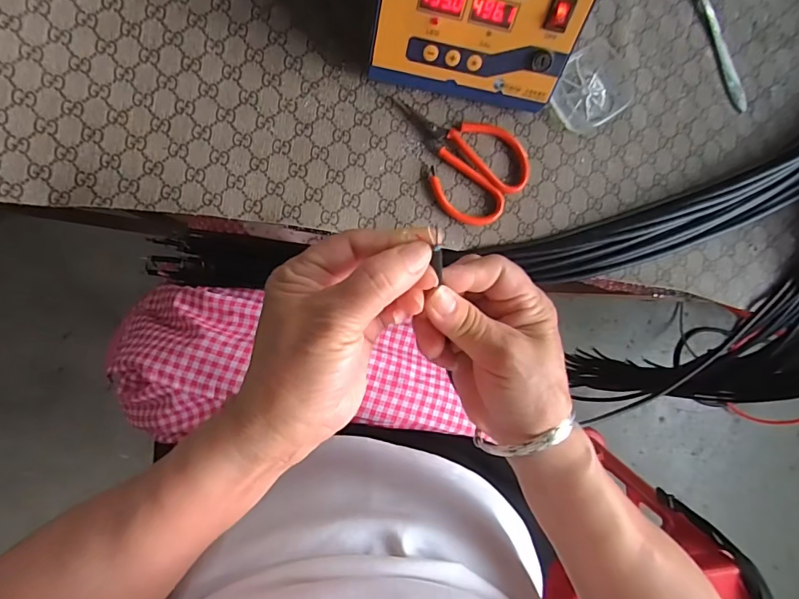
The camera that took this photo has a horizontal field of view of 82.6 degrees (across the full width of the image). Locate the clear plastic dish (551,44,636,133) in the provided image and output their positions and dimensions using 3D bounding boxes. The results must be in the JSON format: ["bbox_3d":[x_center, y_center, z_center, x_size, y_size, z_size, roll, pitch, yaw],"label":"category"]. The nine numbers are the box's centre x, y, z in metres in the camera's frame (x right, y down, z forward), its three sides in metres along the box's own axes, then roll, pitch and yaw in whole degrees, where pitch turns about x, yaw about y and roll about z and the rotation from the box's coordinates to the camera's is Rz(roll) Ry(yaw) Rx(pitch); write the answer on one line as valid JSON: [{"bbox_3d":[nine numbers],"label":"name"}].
[{"bbox_3d":[0.158,-0.174,0.373,0.071,0.007,0.058,-39,95,-6],"label":"clear plastic dish"}]

